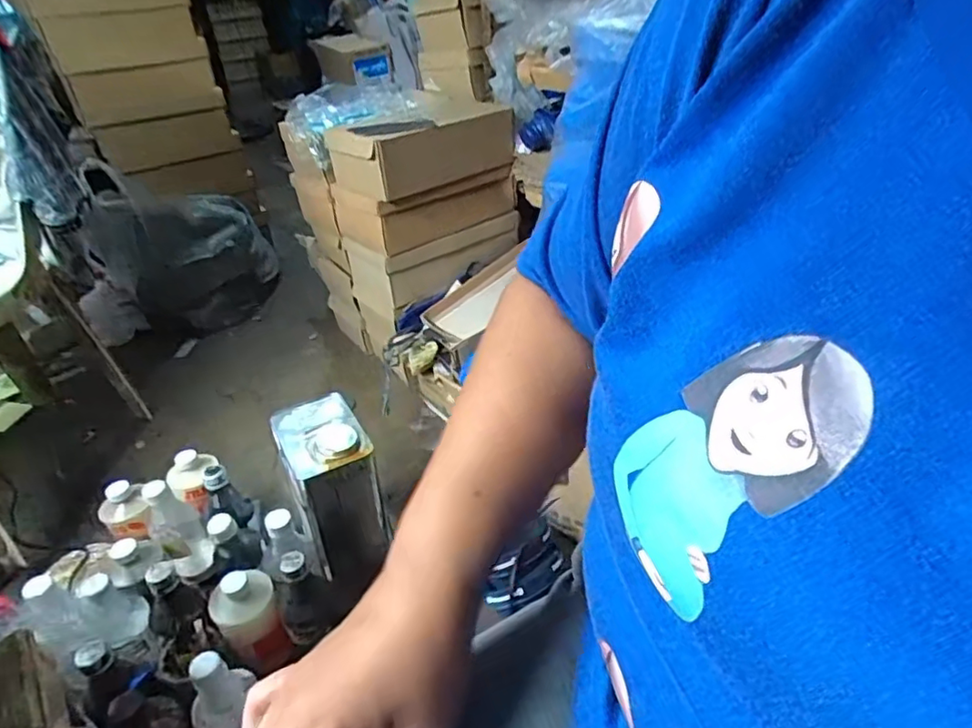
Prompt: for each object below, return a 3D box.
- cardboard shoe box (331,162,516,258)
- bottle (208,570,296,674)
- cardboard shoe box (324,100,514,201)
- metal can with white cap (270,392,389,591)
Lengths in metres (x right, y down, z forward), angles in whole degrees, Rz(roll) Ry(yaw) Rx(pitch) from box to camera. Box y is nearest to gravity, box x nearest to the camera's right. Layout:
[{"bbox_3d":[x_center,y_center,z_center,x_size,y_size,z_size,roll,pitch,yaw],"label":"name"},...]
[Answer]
[{"bbox_3d":[-0.119,-0.319,1.151,0.323,0.105,0.164,-26,41,-30],"label":"cardboard shoe box"},{"bbox_3d":[-0.293,0.322,0.733,0.068,0.147,0.060,-19,38,-23],"label":"bottle"},{"bbox_3d":[-0.113,-0.401,1.082,0.347,0.101,0.137,-31,44,-34],"label":"cardboard shoe box"},{"bbox_3d":[-0.222,0.183,0.856,0.107,0.232,0.142,-19,38,-23],"label":"metal can with white cap"}]

